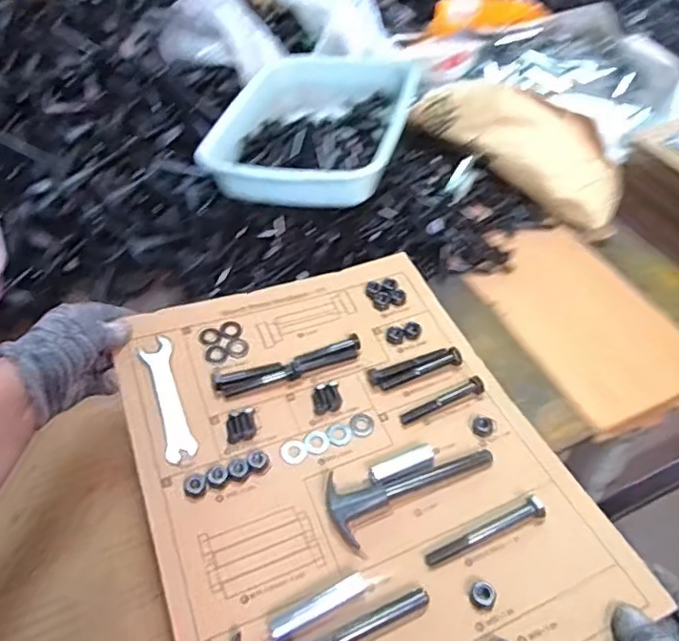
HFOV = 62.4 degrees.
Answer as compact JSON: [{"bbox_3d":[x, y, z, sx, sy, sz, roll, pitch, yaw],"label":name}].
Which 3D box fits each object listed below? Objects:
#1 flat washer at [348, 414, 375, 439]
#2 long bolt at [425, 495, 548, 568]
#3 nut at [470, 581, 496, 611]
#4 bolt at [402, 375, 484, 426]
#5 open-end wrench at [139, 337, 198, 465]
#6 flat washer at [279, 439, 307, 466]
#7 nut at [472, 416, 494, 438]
[{"bbox_3d":[0.018,0.085,0.455,0.020,0.004,0.021,-1,49,1],"label":"flat washer"},{"bbox_3d":[0.103,0.147,0.392,0.091,0.020,0.014,-18,51,-13],"label":"long bolt"},{"bbox_3d":[0.094,0.179,0.366,0.016,0.009,0.017,-1,49,1],"label":"nut"},{"bbox_3d":[0.085,0.067,0.463,0.075,0.013,0.015,-22,52,-16],"label":"bolt"},{"bbox_3d":[-0.138,0.061,0.452,0.025,0.004,0.111,-10,56,-24],"label":"open-end wrench"},{"bbox_3d":[-0.036,0.103,0.438,0.020,0.004,0.020,-1,49,1],"label":"flat washer"},{"bbox_3d":[0.115,0.085,0.449,0.017,0.007,0.015,23,54,20],"label":"nut"}]

